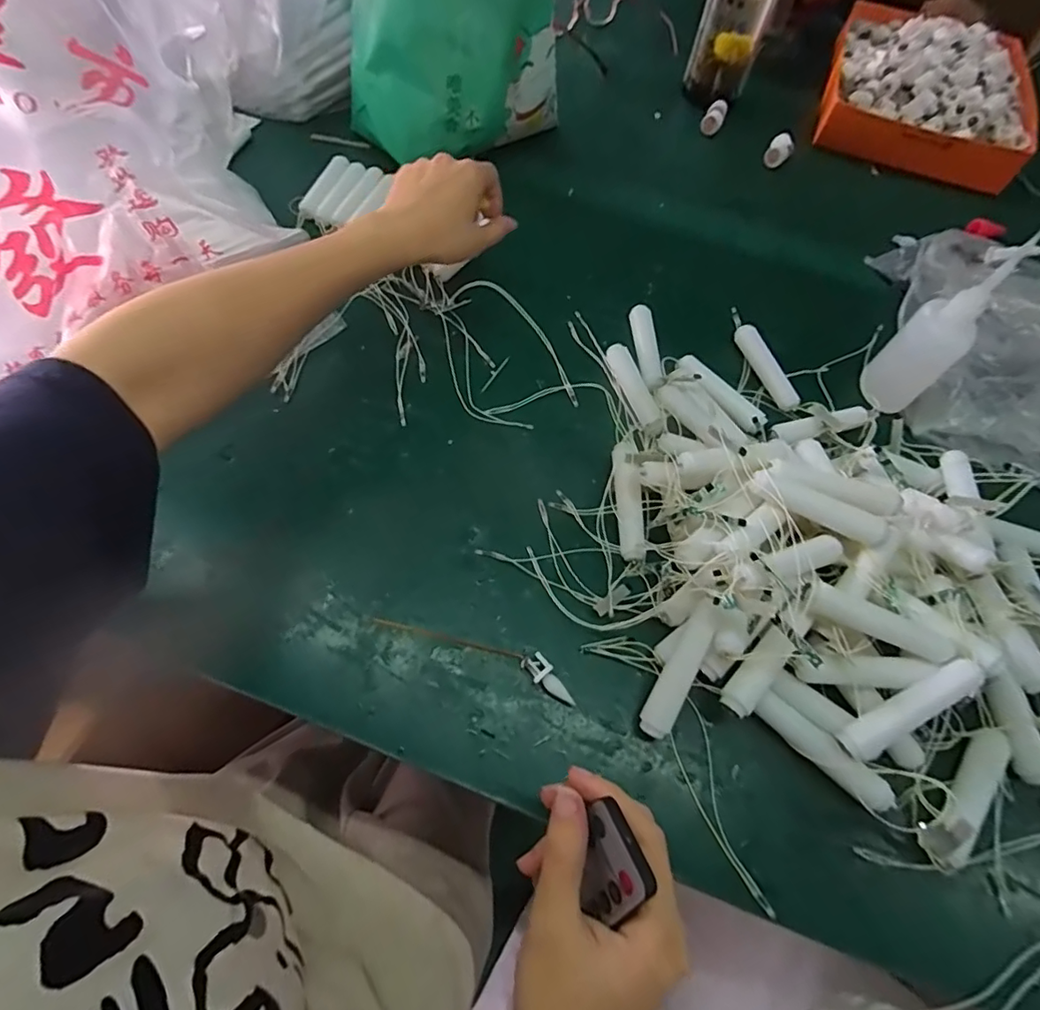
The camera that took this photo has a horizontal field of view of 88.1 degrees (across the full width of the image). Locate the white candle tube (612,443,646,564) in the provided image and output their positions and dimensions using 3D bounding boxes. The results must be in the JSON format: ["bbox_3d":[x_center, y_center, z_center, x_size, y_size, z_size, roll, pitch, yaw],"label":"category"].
[{"bbox_3d":[0.079,-0.003,0.390,0.017,0.015,0.088,-3,76,-1],"label":"white candle tube"}]

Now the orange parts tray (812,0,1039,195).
[{"bbox_3d":[0.521,-0.531,0.678,0.240,0.073,0.281,23,63,7],"label":"orange parts tray"}]

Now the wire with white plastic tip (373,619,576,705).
[{"bbox_3d":[-0.029,0.092,0.349,0.138,0.010,0.019,22,63,6],"label":"wire with white plastic tip"}]

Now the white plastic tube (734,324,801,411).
[{"bbox_3d":[0.222,-0.124,0.481,0.019,0.018,0.090,-16,65,-13],"label":"white plastic tube"}]

